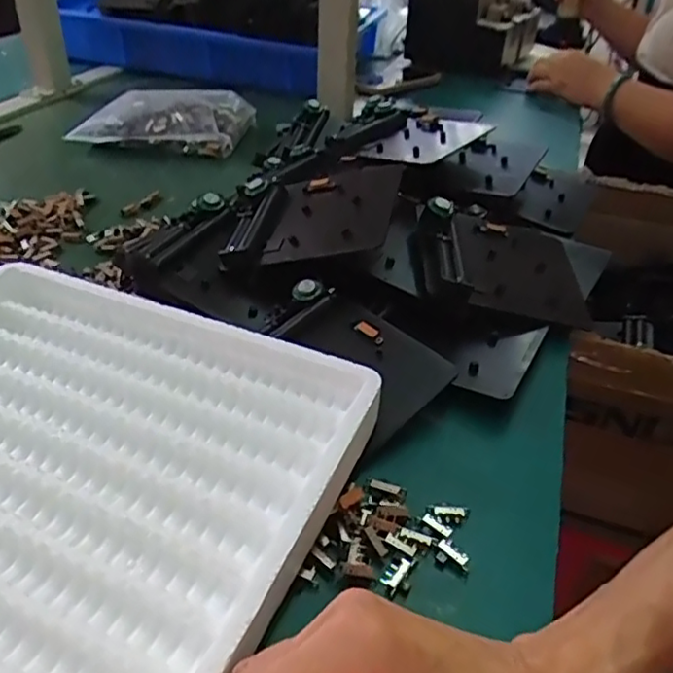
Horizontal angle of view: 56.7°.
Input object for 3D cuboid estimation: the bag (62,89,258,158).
[{"bbox_3d":[-0.219,-0.274,0.796,0.214,0.055,0.107,3,36,1],"label":"bag"}]

